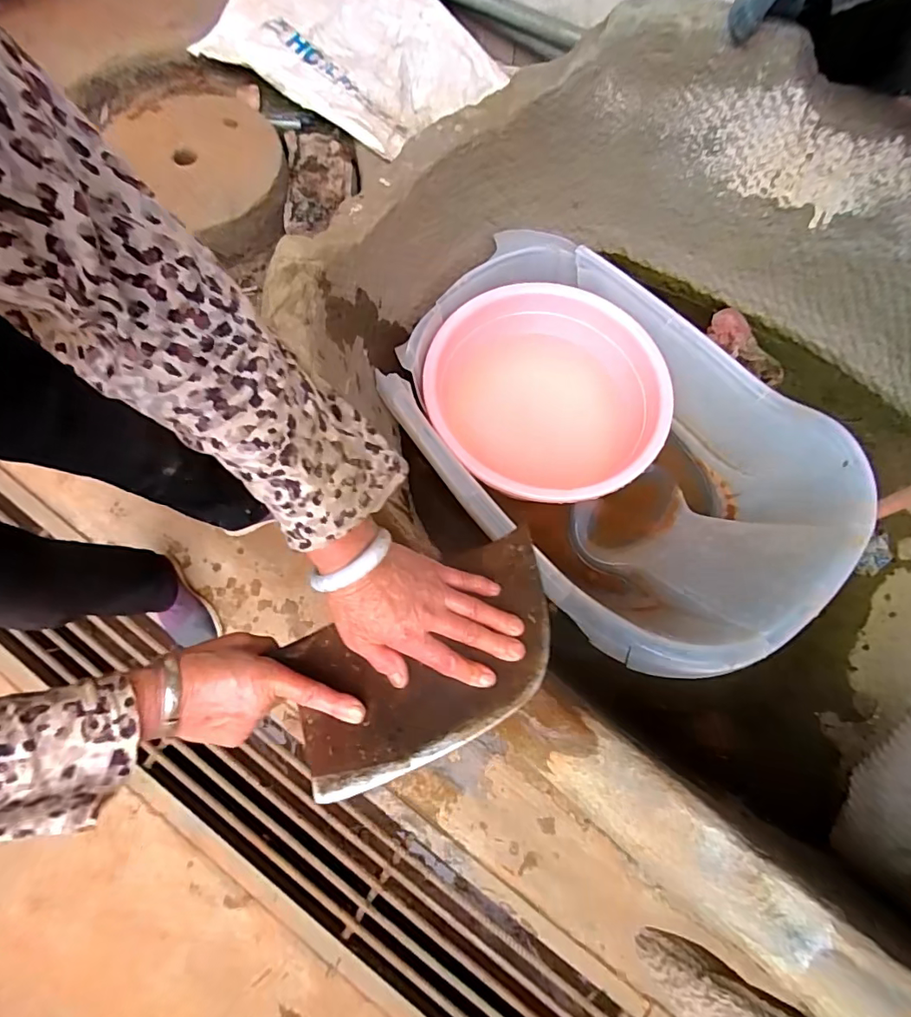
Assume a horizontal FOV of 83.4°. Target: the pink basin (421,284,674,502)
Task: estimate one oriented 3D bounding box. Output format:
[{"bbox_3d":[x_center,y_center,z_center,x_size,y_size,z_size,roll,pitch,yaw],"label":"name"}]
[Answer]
[{"bbox_3d":[0.144,-0.191,0.813,0.372,0.095,0.368,0,76,-1],"label":"pink basin"}]

